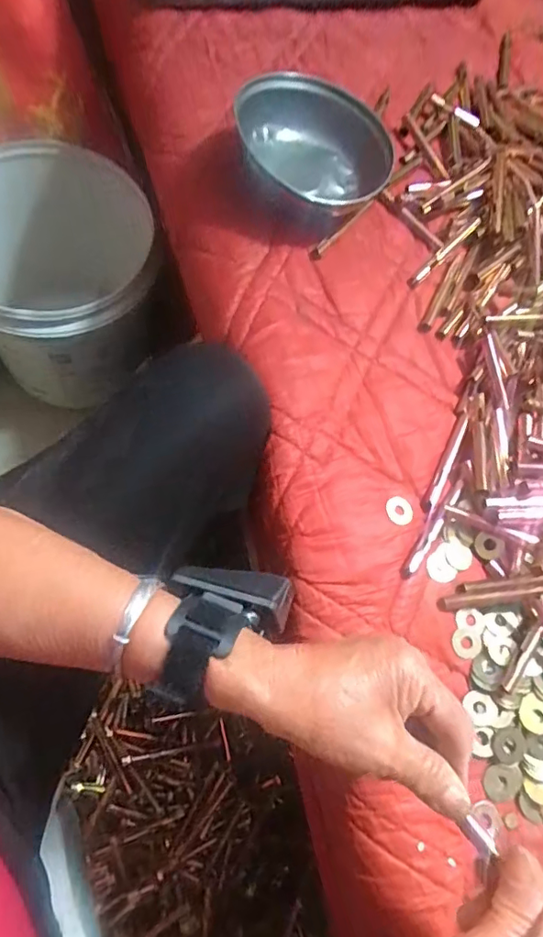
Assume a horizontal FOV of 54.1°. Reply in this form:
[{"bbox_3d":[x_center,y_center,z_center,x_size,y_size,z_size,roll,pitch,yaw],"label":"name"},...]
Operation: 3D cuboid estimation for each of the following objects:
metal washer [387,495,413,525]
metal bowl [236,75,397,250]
[{"bbox_3d":[0.096,0.031,0.396,0.020,0.004,0.021,43,68,7],"label":"metal washer"},{"bbox_3d":[0.039,-0.260,0.457,0.116,0.072,0.131,-12,72,-14],"label":"metal bowl"}]

